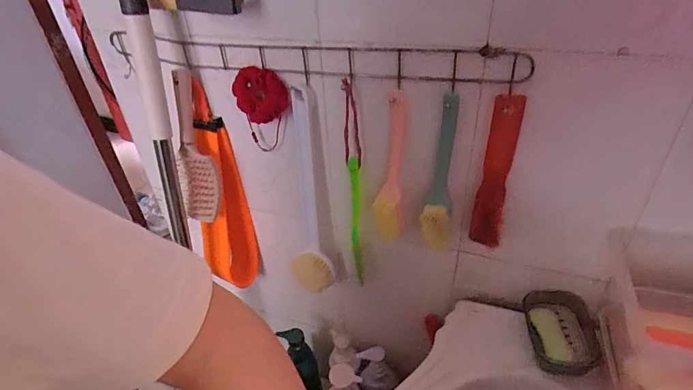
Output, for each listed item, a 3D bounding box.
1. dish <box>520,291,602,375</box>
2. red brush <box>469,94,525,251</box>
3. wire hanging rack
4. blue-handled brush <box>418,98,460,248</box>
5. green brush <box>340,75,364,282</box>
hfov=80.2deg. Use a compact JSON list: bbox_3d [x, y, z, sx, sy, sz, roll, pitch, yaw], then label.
[{"bbox_3d":[0.282,0.179,0.534,0.085,0.041,0.103,8,37,15],"label":"dish"},{"bbox_3d":[0.181,-0.022,0.501,0.036,0.201,0.021,8,37,16],"label":"red brush"},{"bbox_3d":[-0.083,-0.170,0.517,0.577,0.051,0.031,10,38,19],"label":"wire hanging rack"},{"bbox_3d":[0.115,-0.013,0.516,0.037,0.232,0.032,5,36,12],"label":"blue-handled brush"},{"bbox_3d":[0.013,0.004,0.595,0.022,0.343,0.029,-4,35,0],"label":"green brush"}]

